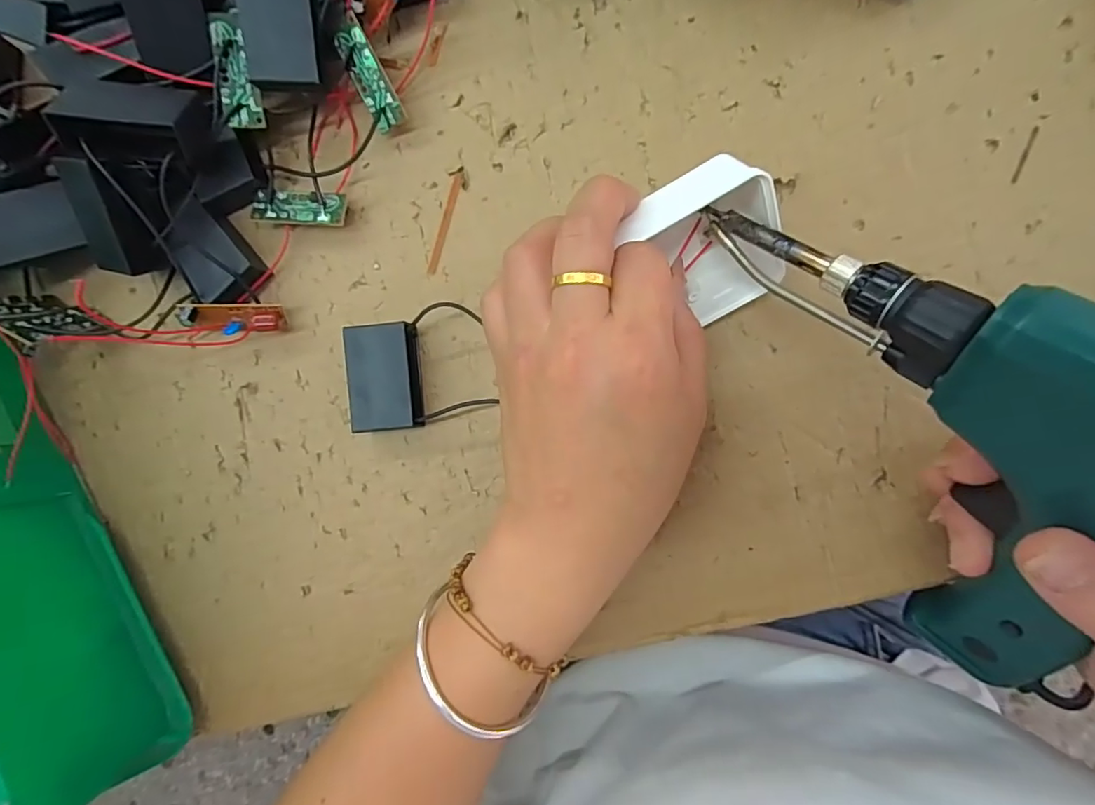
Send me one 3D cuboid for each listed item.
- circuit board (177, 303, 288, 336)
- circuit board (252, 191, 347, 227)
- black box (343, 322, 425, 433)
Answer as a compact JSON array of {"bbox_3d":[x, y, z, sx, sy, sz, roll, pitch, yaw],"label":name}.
[{"bbox_3d":[-0.144,-0.039,0.249,0.043,0.011,0.014,0,91,-6],"label":"circuit board"},{"bbox_3d":[-0.114,-0.090,0.248,0.044,0.004,0.017,5,75,5],"label":"circuit board"},{"bbox_3d":[-0.073,-0.011,0.246,0.030,0.018,0.046,-4,91,7],"label":"black box"}]

